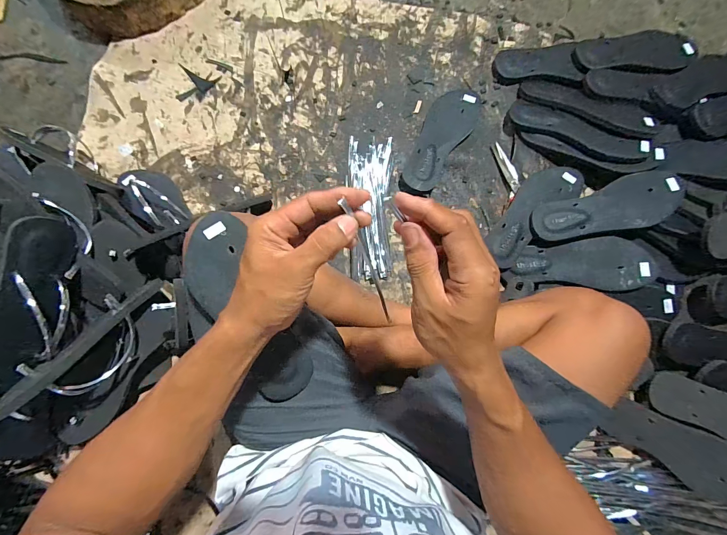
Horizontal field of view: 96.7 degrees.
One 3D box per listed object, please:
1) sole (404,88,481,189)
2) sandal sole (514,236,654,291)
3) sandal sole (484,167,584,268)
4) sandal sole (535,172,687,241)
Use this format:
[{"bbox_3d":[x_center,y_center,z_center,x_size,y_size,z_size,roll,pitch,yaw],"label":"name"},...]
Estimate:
[{"bbox_3d":[0.154,-0.255,0.636,0.090,0.024,0.225,26,85,5],"label":"sole"},{"bbox_3d":[0.388,-0.004,0.581,0.224,0.014,0.090,-4,83,10],"label":"sandal sole"},{"bbox_3d":[0.314,-0.105,0.608,0.222,0.028,0.081,-45,84,-3],"label":"sandal sole"},{"bbox_3d":[0.426,-0.109,0.572,0.239,0.013,0.094,-10,72,10],"label":"sandal sole"}]

